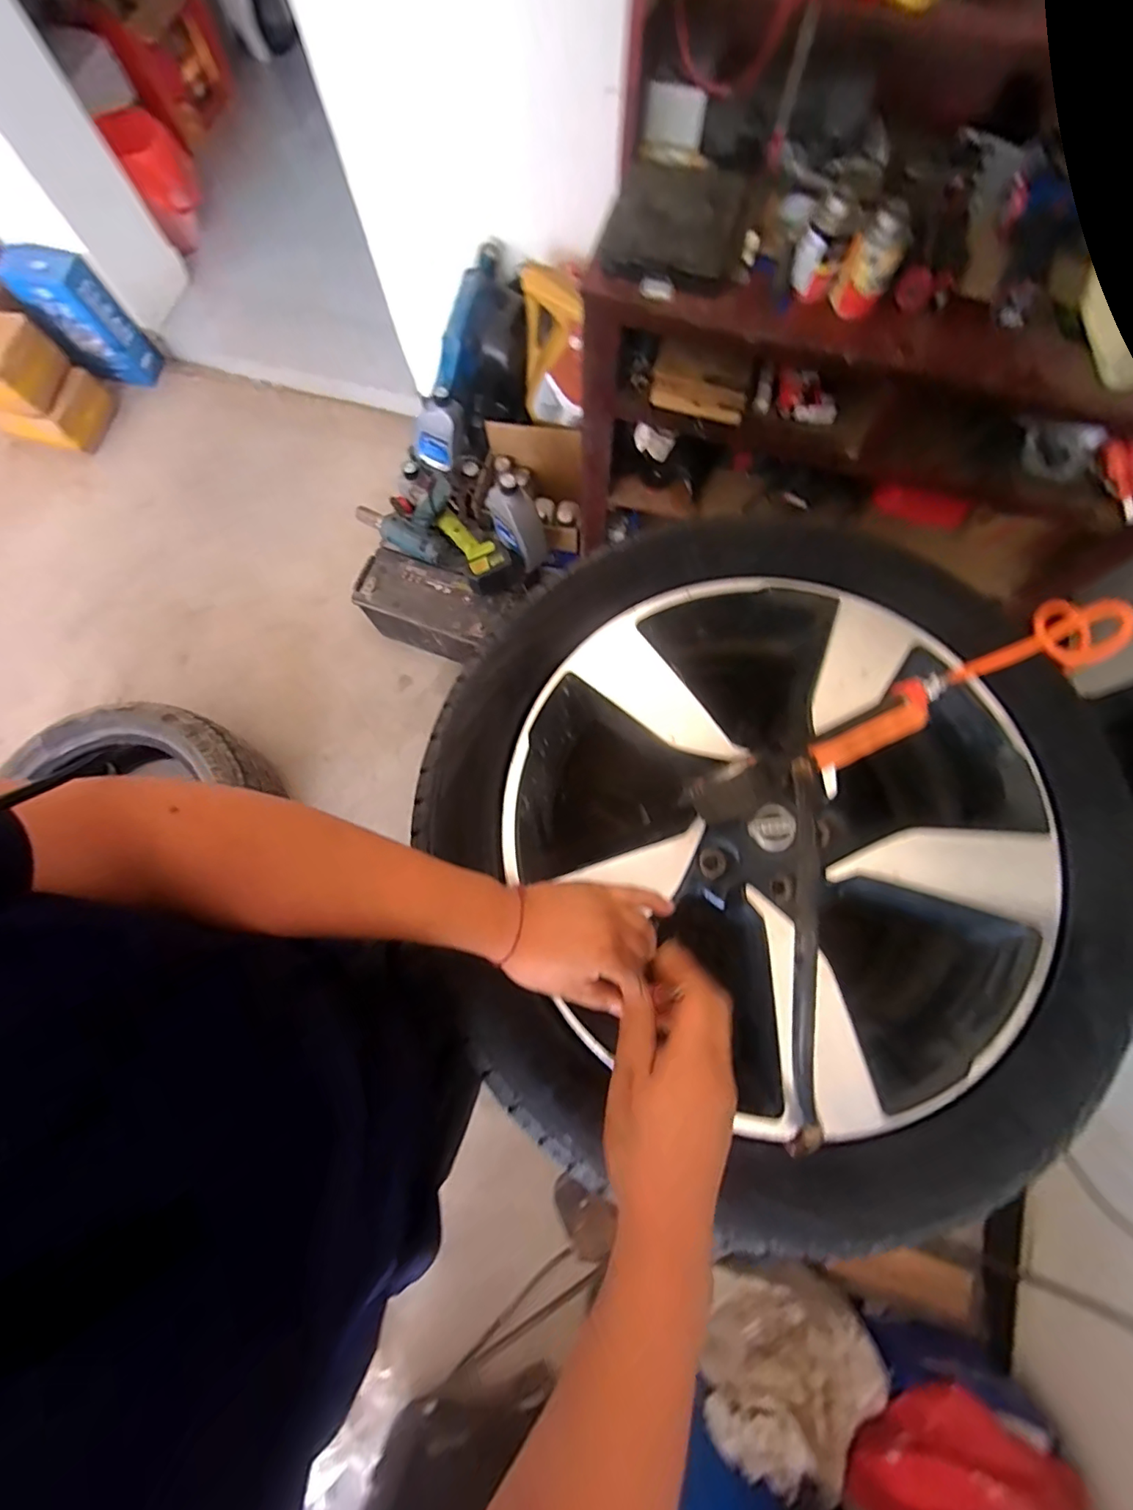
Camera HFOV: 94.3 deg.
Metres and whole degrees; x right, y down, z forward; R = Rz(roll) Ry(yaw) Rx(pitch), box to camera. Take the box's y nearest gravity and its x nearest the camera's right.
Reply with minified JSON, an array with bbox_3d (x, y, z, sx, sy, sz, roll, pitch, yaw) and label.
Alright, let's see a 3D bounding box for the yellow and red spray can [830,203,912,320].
[{"bbox_3d":[0.421,-0.678,0.732,0.068,0.105,0.063,24,78,7],"label":"yellow and red spray can"}]

